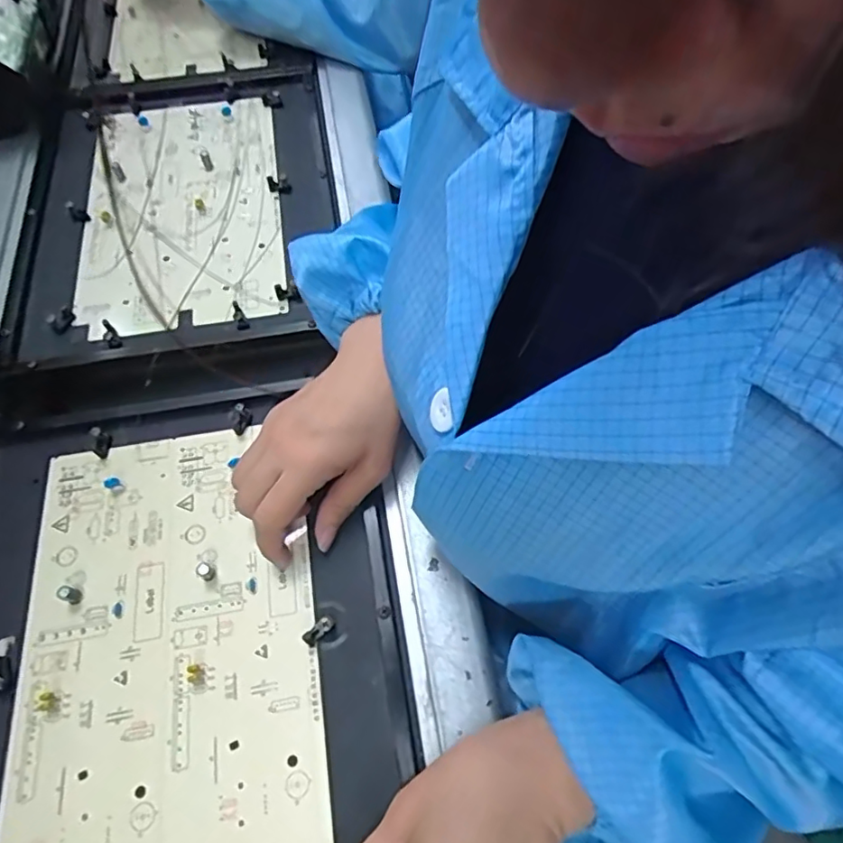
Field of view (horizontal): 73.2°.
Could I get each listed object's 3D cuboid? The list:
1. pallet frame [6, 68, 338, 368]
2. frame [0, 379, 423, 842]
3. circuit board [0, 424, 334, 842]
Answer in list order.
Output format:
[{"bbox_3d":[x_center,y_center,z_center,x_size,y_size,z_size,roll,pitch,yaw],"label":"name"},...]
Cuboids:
[{"bbox_3d":[-0.220,-0.208,0.534,0.266,0.018,0.339,-7,63,-5],"label":"pallet frame"},{"bbox_3d":[-0.147,0.137,0.335,0.260,0.015,0.333,-10,63,-6],"label":"frame"},{"bbox_3d":[-0.151,0.139,0.338,0.170,0.008,0.284,-9,63,-5],"label":"circuit board"}]

